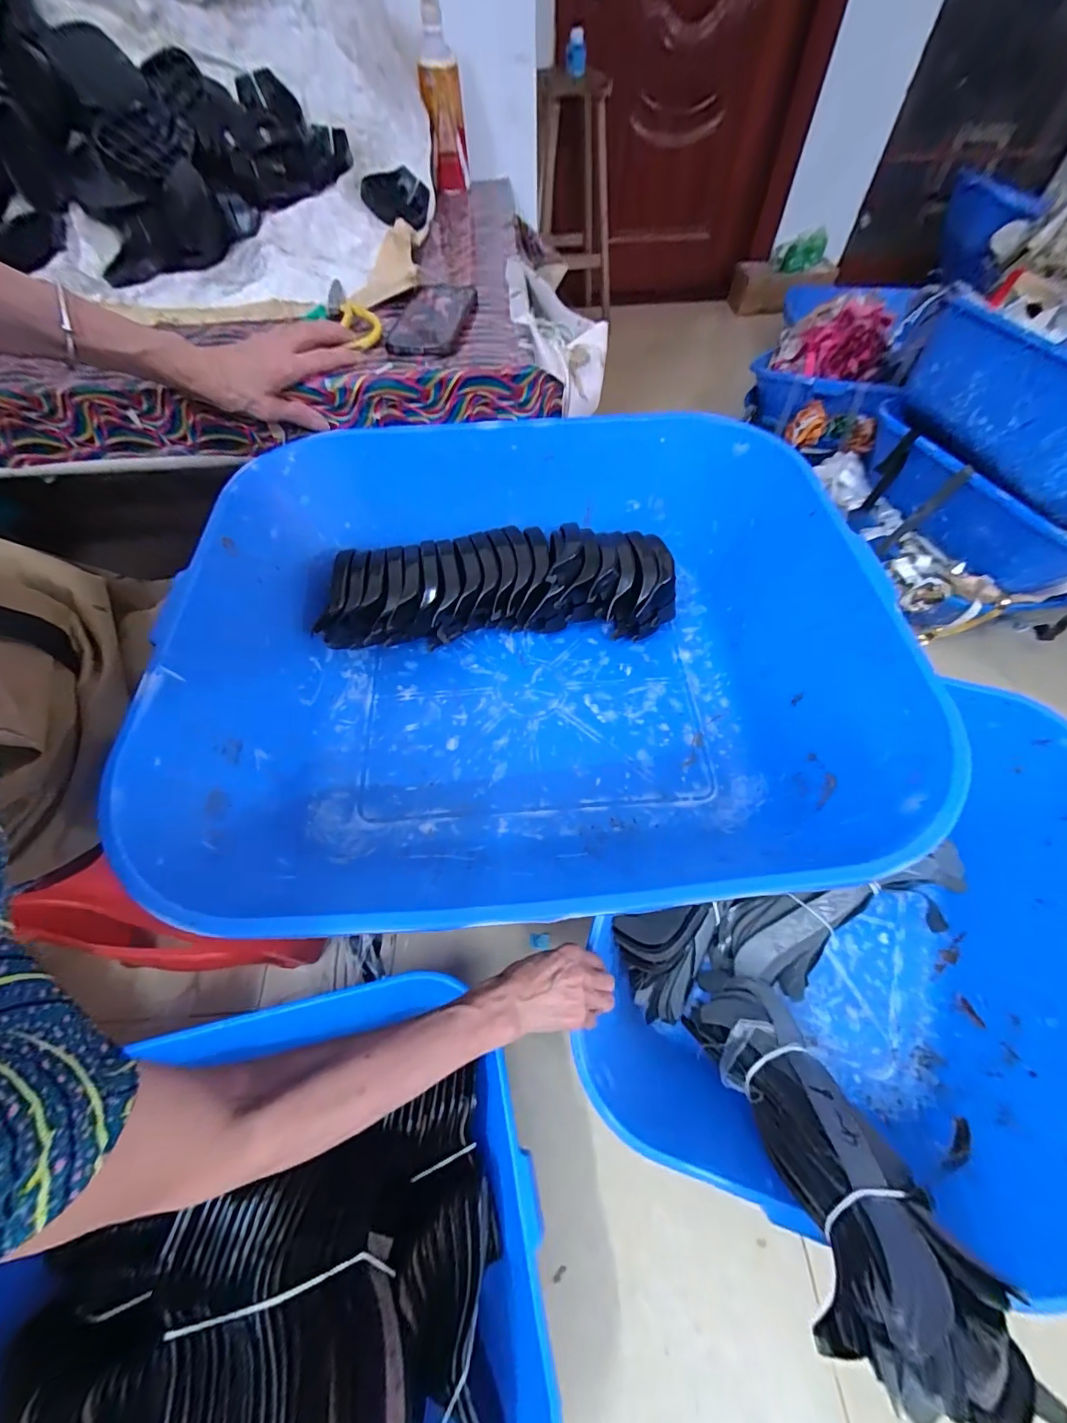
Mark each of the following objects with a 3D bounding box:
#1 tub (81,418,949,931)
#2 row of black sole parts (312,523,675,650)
[{"bbox_3d":[-0.003,-0.073,0.479,0.594,0.180,0.518,-4,58,-2],"label":"tub"},{"bbox_3d":[-0.041,-0.148,0.556,0.395,0.086,0.125,-4,60,-1],"label":"row of black sole parts"}]

